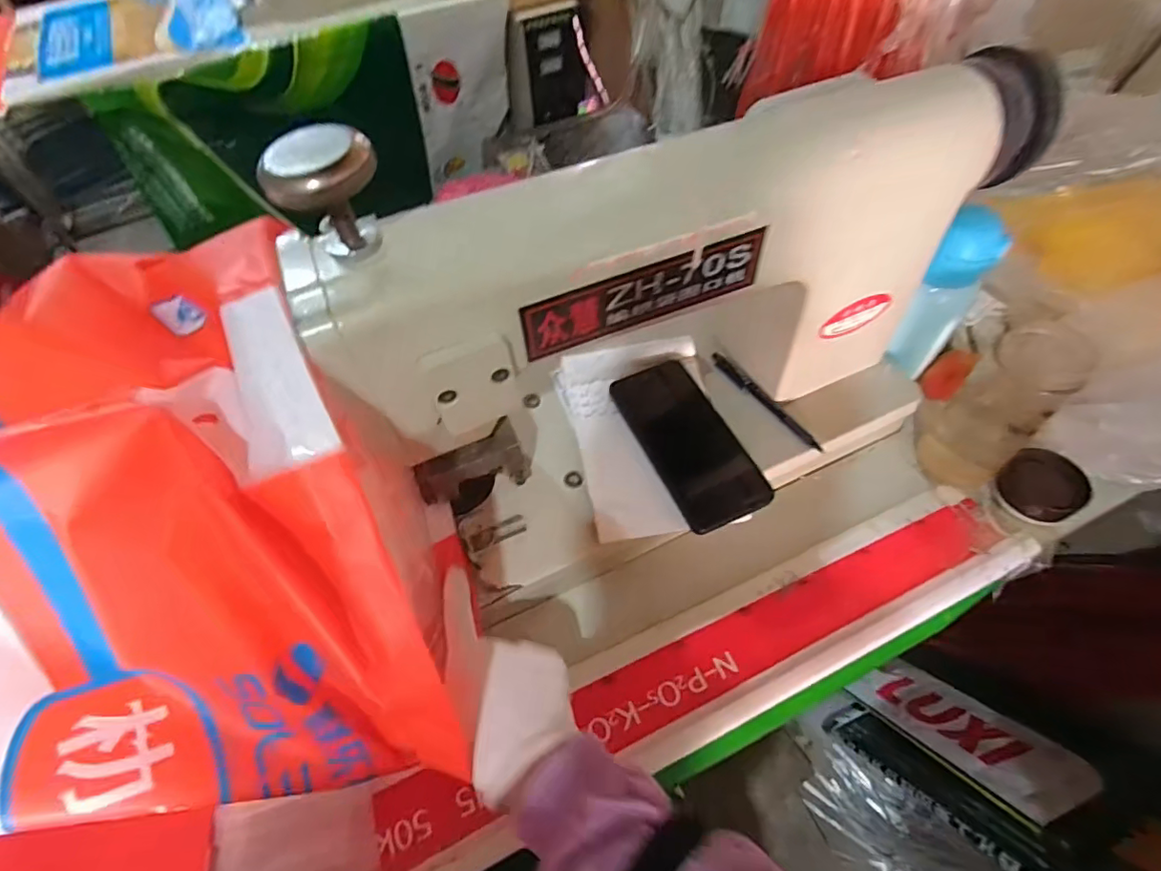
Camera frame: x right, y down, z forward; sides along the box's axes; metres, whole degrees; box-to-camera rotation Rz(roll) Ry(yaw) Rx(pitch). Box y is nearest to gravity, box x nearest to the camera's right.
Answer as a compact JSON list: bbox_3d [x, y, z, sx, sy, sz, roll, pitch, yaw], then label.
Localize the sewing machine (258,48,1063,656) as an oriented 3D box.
[{"bbox_3d":[0.110,-0.052,0.426,0.511,0.322,0.234,-20,57,-10],"label":"sewing machine"}]

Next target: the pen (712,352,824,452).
[{"bbox_3d":[0.173,-0.034,0.530,0.013,0.016,0.135,-31,59,-17],"label":"pen"}]

